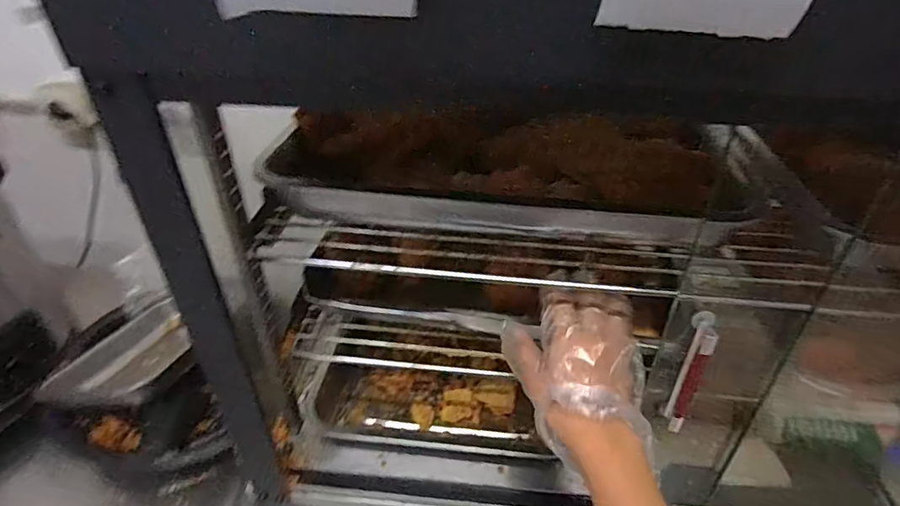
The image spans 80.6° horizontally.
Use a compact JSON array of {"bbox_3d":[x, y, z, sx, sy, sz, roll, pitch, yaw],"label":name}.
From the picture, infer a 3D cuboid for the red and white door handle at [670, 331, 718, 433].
[{"bbox_3d":[0.176,0.094,0.386,0.010,0.098,0.013,19,40,22],"label":"red and white door handle"}]

